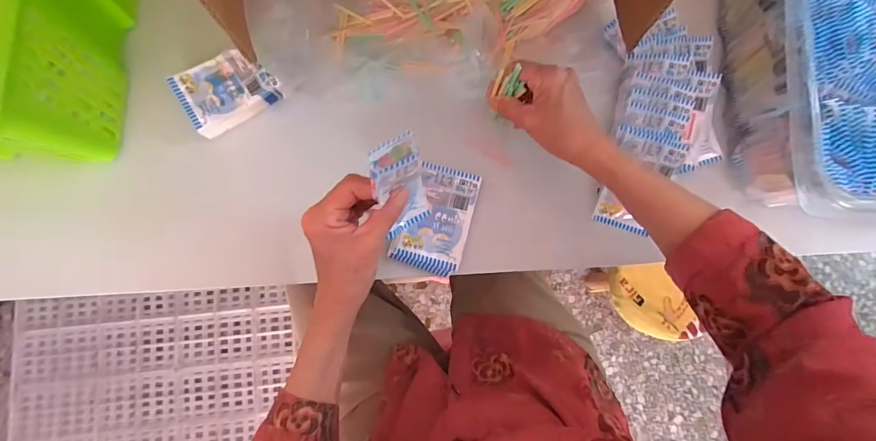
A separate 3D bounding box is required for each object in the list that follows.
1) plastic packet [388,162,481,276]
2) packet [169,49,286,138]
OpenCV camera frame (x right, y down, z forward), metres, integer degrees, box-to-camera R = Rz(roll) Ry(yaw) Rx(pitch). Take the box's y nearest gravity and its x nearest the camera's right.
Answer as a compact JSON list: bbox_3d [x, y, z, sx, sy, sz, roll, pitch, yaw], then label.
[{"bbox_3d":[-0.001,-0.003,0.416,0.070,0.007,0.110,16,81,0],"label":"plastic packet"},{"bbox_3d":[-0.223,-0.141,0.421,0.092,0.021,0.068,-32,84,-7],"label":"packet"}]

